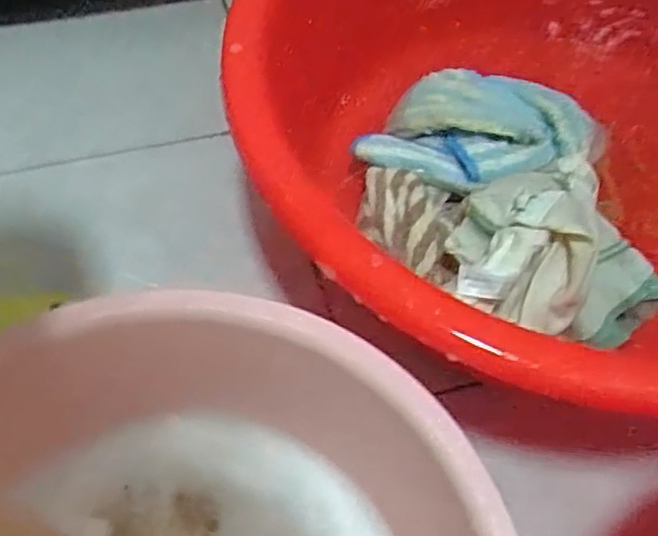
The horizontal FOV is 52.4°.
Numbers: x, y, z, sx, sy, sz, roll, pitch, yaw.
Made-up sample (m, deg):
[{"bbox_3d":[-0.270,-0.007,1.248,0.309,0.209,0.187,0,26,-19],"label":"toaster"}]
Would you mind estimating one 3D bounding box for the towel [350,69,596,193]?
[{"bbox_3d":[0.119,-0.109,0.538,0.158,0.040,0.112,23,61,14],"label":"towel"}]

